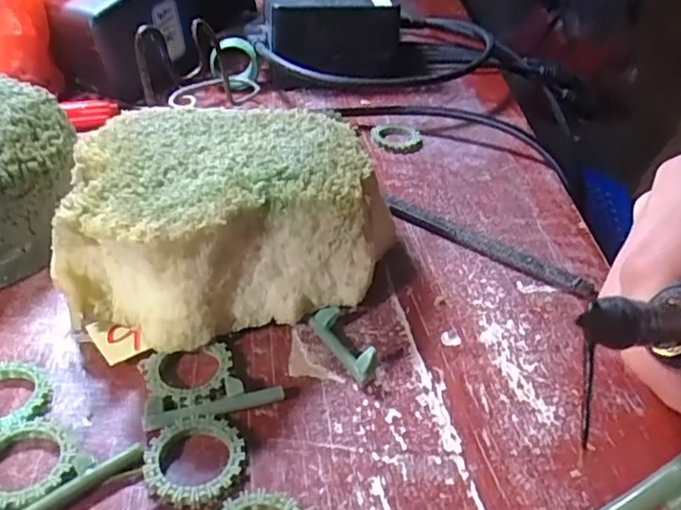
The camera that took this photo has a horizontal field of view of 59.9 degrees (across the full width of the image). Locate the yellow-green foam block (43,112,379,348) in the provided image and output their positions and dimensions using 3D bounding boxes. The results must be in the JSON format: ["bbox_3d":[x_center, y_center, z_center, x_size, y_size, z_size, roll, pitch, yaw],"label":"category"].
[{"bbox_3d":[-0.041,-0.013,0.214,0.100,0.046,0.094,-1,39,-7],"label":"yellow-green foam block"}]

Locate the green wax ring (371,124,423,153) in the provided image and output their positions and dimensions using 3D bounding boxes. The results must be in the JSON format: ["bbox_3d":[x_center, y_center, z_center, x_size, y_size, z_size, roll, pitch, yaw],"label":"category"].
[{"bbox_3d":[0.030,-0.063,0.316,0.027,0.006,0.028,4,39,0],"label":"green wax ring"}]

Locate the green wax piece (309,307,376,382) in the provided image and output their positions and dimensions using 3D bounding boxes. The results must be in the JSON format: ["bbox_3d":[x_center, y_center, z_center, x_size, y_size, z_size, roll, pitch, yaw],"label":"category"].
[{"bbox_3d":[0.002,0.029,0.193,0.008,0.010,0.031,-21,43,-28],"label":"green wax piece"}]

